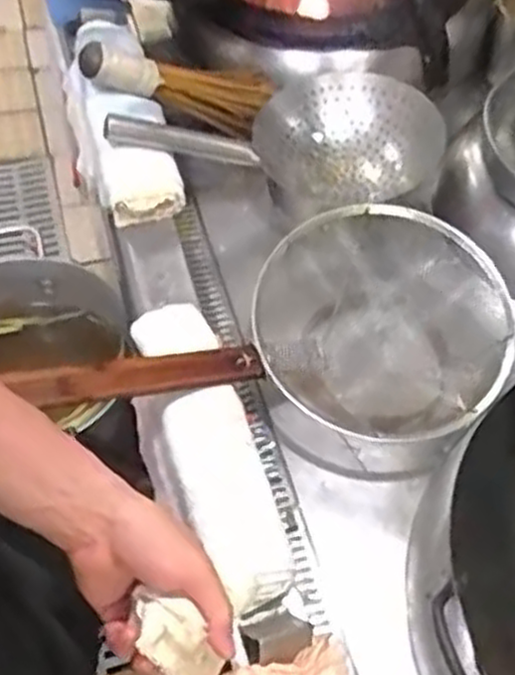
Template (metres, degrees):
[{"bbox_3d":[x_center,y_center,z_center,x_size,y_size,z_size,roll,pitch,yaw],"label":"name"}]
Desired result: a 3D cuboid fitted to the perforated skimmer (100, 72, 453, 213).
[{"bbox_3d":[0.036,-0.287,1.072,0.442,0.098,0.236,1,55,-3],"label":"perforated skimmer"}]

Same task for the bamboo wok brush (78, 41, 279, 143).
[{"bbox_3d":[-0.101,-0.344,1.072,0.278,0.075,0.088,2,49,-40],"label":"bamboo wok brush"}]

